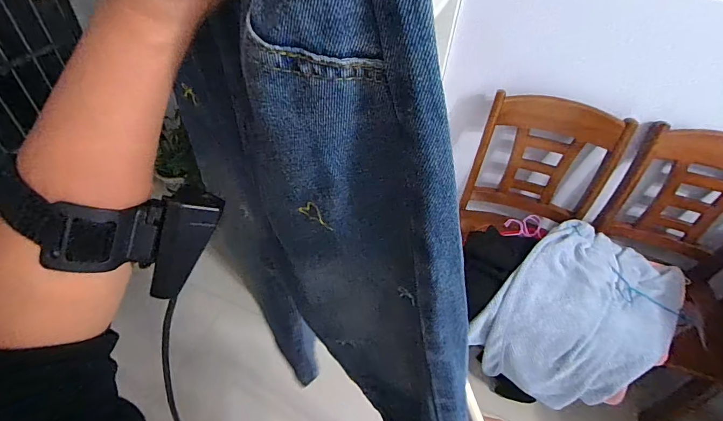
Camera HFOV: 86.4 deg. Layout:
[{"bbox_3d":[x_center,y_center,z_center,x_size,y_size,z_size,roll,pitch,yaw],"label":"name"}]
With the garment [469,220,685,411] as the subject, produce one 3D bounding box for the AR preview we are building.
[{"bbox_3d":[0.671,0.337,1.209,0.498,0.331,0.414,-30,55,-29],"label":"garment"}]

